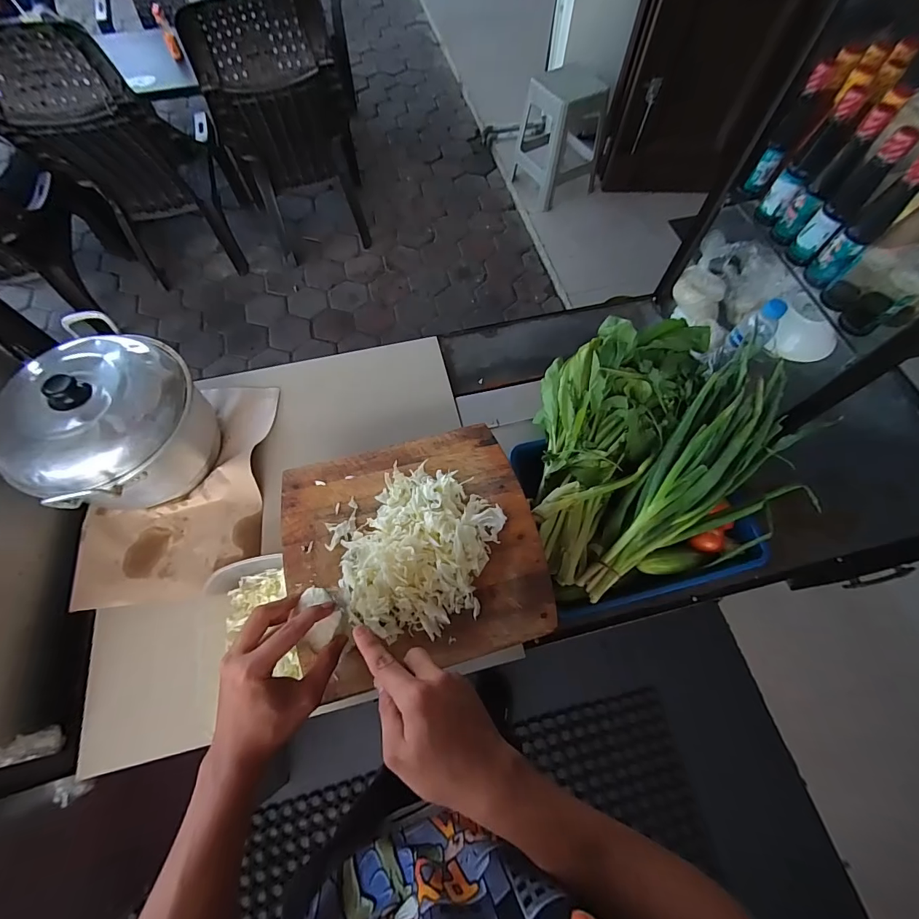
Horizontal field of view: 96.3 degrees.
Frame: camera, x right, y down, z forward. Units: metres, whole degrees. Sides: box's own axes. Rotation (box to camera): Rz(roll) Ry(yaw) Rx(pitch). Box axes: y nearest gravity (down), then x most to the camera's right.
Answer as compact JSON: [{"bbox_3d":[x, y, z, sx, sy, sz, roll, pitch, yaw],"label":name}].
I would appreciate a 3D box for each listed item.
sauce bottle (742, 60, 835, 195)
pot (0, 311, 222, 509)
[{"bbox_3d":[0.436,-0.432,0.548,0.032,0.139,0.027,24,68,10],"label":"sauce bottle"},{"bbox_3d":[-0.512,-0.055,0.609,0.231,0.182,0.242,25,68,10],"label":"pot"}]

